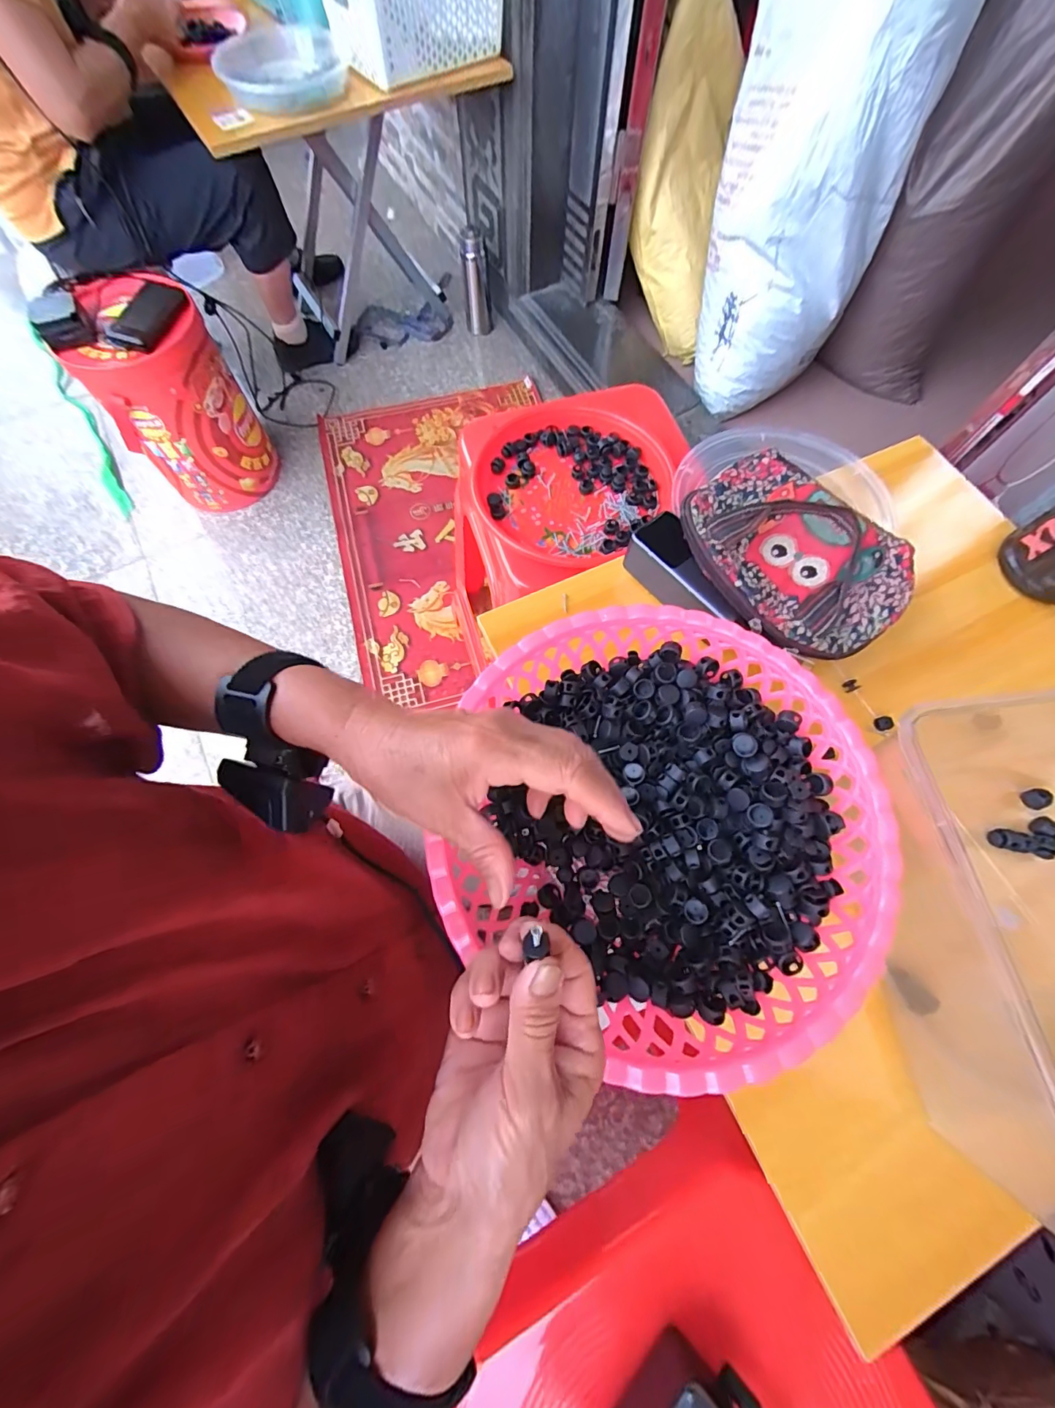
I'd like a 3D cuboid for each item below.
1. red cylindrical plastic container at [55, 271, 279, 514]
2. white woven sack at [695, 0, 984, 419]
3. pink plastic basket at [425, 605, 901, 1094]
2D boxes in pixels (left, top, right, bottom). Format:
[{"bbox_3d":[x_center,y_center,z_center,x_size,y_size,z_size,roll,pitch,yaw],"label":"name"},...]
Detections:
[{"bbox_3d":[-0.715,-0.610,1.003,0.236,0.364,0.229,0,70,0],"label":"red cylindrical plastic container"},{"bbox_3d":[0.570,-1.054,1.014,0.283,0.605,0.360,-3,70,-2],"label":"white woven sack"},{"bbox_3d":[0.090,0.087,0.365,0.288,0.105,0.294,0,70,0],"label":"pink plastic basket"}]

